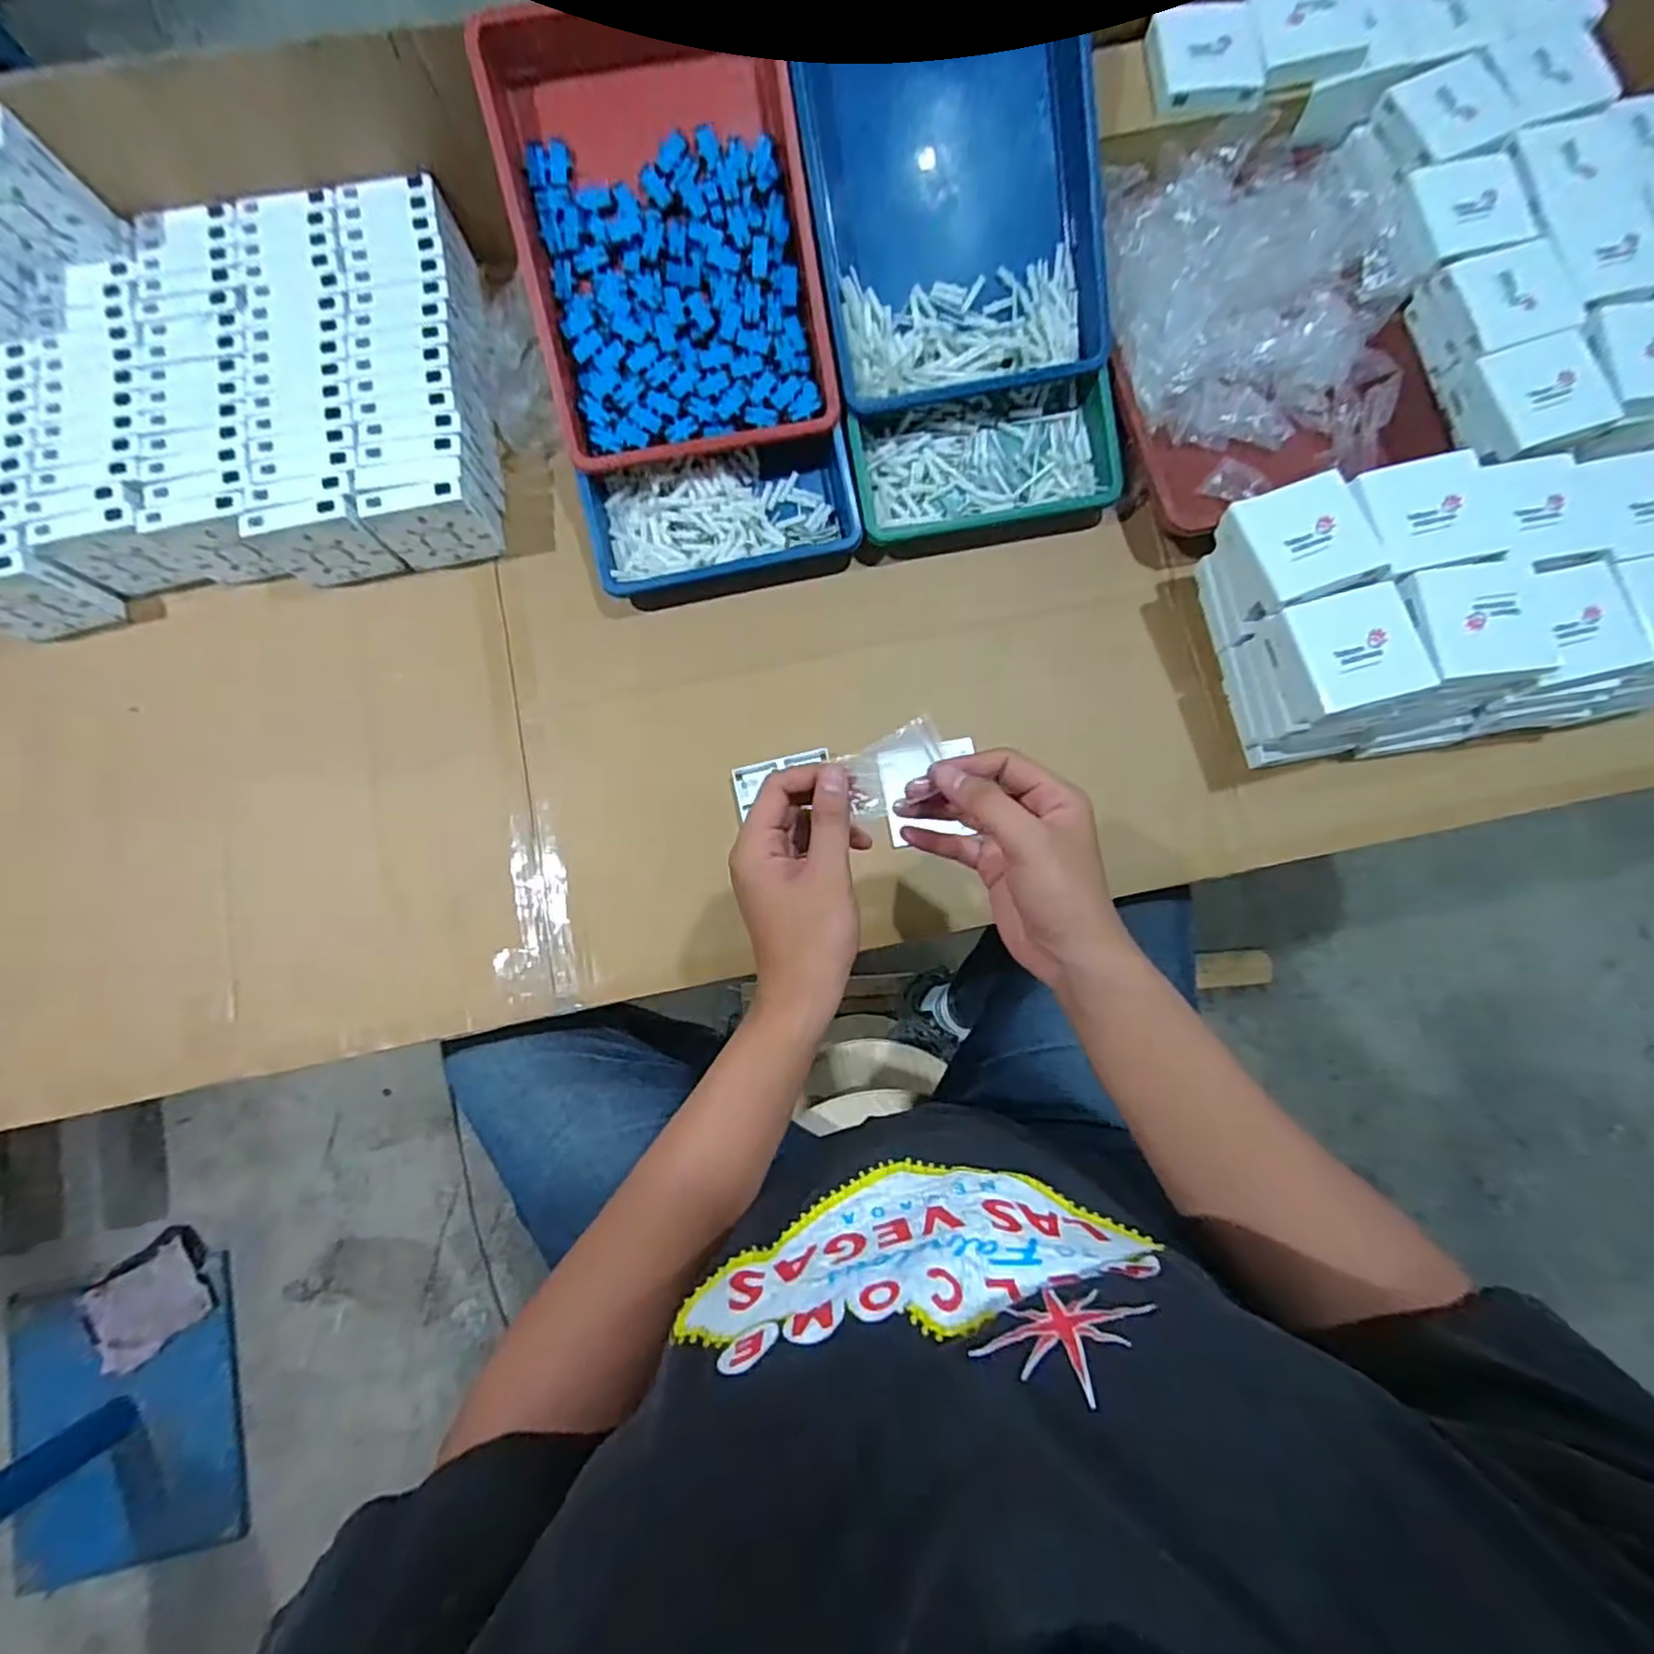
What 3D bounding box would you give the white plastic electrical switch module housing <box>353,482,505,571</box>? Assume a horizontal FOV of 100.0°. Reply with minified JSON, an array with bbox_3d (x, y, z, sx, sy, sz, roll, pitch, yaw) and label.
[{"bbox_3d":[-0.341,-0.260,0.608,0.085,0.092,0.022,-14,81,-2],"label":"white plastic electrical switch module housing"}]

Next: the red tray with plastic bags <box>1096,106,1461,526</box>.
[{"bbox_3d":[0.375,-0.432,0.614,0.243,0.088,0.322,-9,81,-1],"label":"red tray with plastic bags"}]

